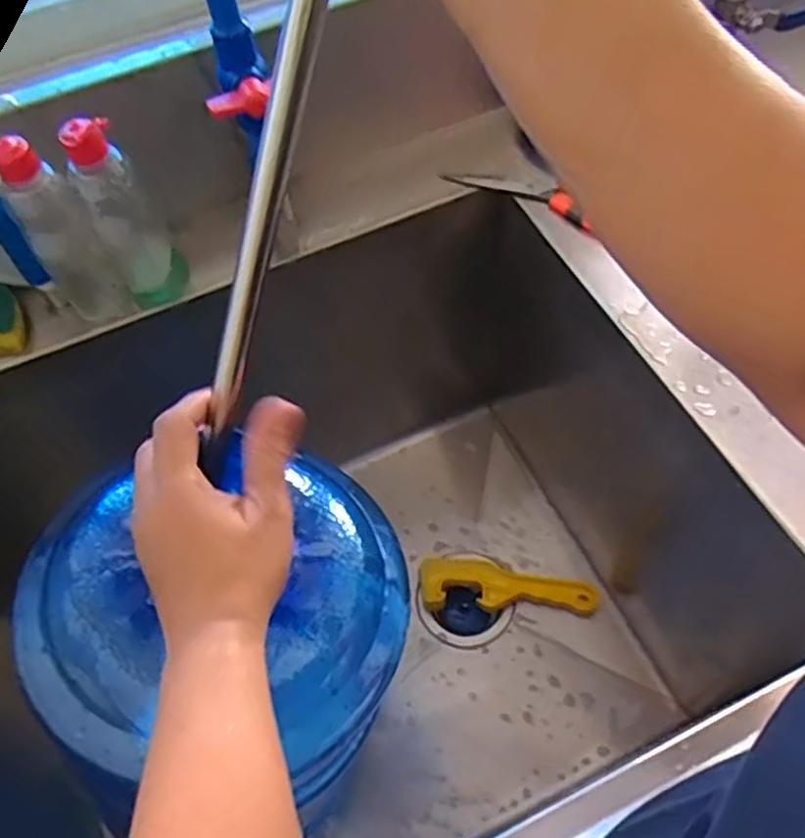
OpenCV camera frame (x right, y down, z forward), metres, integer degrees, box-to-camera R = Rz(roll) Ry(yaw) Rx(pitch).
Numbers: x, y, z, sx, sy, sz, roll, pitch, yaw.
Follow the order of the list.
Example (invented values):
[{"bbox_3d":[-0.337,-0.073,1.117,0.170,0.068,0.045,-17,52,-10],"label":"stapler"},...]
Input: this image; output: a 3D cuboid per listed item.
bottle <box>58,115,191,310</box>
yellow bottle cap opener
[{"bbox_3d":[-0.214,-0.160,0.556,0.053,0.157,0.062,-24,60,-11],"label":"bottle"},{"bbox_3d":[0.123,0.191,0.844,0.202,0.027,0.060,1,59,4],"label":"yellow bottle cap opener"}]

